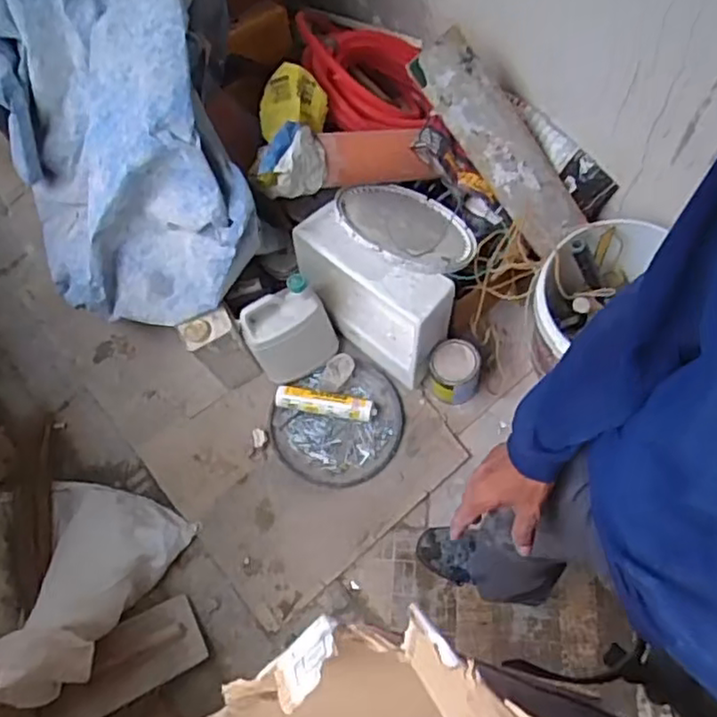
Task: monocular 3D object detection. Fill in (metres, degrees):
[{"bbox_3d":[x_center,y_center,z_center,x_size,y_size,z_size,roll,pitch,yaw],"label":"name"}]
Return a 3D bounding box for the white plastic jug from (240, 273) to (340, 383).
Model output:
[{"bbox_3d":[-0.159,-0.065,1.450,0.187,0.229,0.112,-28,46,1],"label":"white plastic jug"}]

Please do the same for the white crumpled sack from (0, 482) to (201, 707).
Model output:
[{"bbox_3d":[-0.541,0.446,1.288,0.296,0.176,0.450,8,34,7],"label":"white crumpled sack"}]

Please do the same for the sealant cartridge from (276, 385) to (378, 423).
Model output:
[{"bbox_3d":[-0.076,0.099,1.478,0.222,0.049,0.049,8,68,10],"label":"sealant cartridge"}]

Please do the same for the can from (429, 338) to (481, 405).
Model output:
[{"bbox_3d":[0.208,0.028,1.450,0.104,0.117,0.108,-3,67,7],"label":"can"}]

